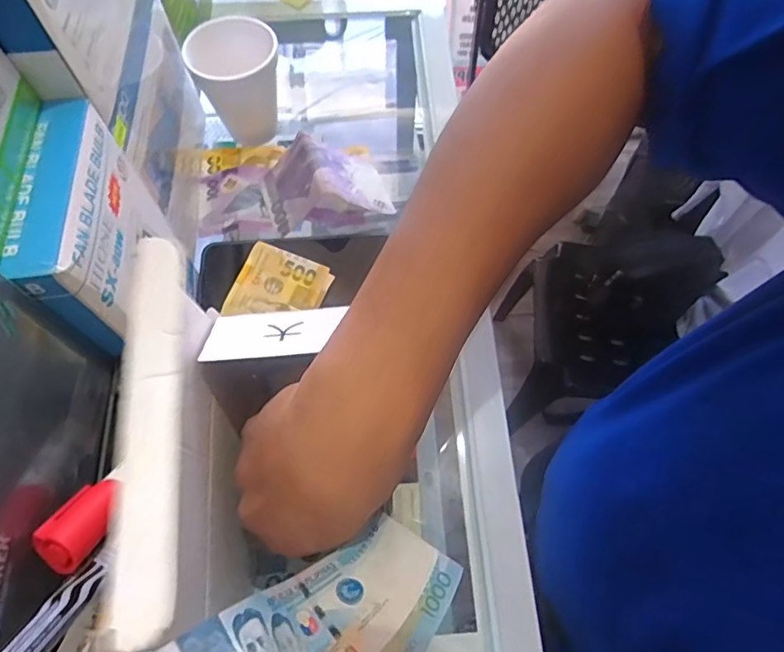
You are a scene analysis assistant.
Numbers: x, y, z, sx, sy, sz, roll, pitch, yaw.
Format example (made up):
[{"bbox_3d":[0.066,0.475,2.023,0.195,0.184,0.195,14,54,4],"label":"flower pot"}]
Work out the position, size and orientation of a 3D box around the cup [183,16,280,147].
[{"bbox_3d":[-0.138,-0.223,0.483,0.072,0.081,0.070,0,65,0],"label":"cup"}]

